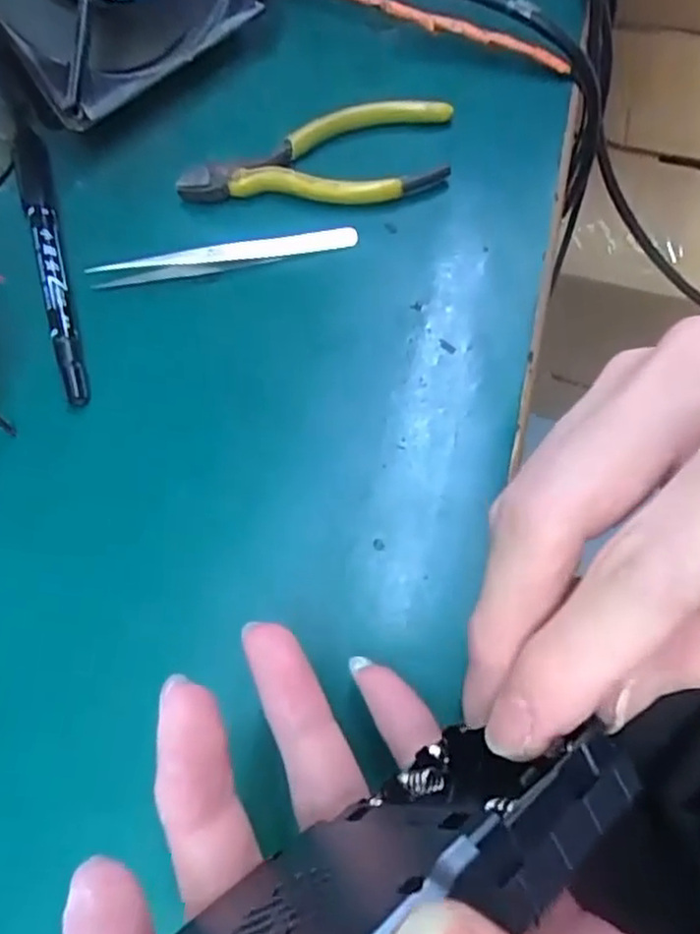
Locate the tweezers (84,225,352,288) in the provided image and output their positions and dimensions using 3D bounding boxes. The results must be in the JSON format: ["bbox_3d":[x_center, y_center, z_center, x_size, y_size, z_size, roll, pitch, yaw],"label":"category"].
[{"bbox_3d":[-0.049,-0.084,0.278,0.105,0.008,0.011,-11,68,-3],"label":"tweezers"}]

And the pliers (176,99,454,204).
[{"bbox_3d":[-0.014,-0.130,0.297,0.116,0.016,0.046,-6,68,-1],"label":"pliers"}]

